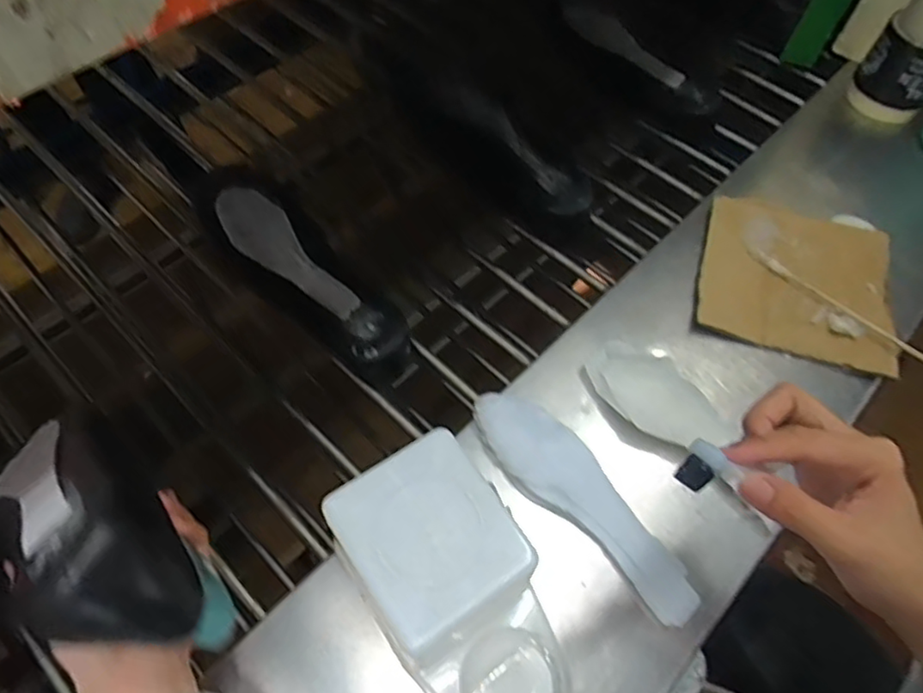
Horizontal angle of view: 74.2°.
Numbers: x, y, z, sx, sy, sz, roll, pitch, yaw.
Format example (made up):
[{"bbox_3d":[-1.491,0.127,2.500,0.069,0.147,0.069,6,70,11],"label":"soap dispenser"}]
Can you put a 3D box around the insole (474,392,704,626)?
[{"bbox_3d":[0.095,0.117,0.477,0.058,0.019,0.218,-35,67,-21],"label":"insole"}]

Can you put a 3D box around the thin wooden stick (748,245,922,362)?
[{"bbox_3d":[0.363,-0.041,0.586,0.014,0.012,0.194,-39,68,-23],"label":"thin wooden stick"}]

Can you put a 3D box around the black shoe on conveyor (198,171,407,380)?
[{"bbox_3d":[-0.157,-0.071,0.590,0.257,0.070,0.083,39,65,19],"label":"black shoe on conveyor"}]

